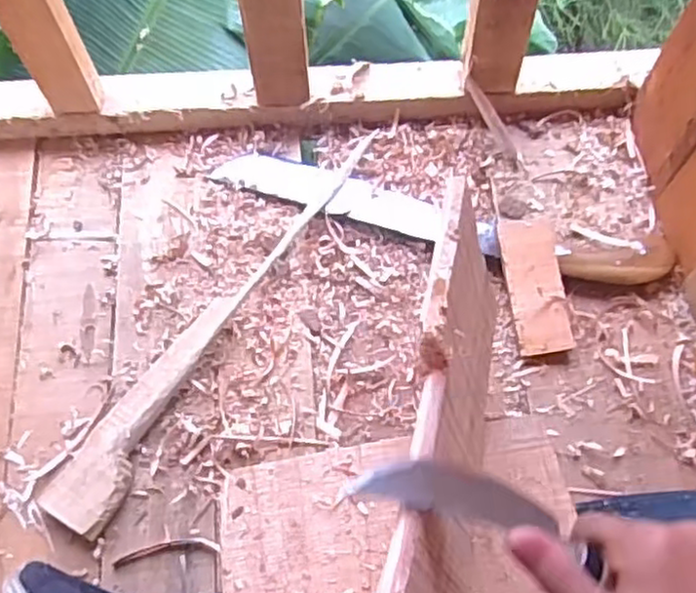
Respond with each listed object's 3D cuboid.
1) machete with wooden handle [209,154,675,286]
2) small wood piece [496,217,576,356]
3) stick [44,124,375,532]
[{"bbox_3d":[0.083,-0.075,0.666,0.429,0.025,0.069,12,67,7],"label":"machete with wooden handle"},{"bbox_3d":[0.166,-0.011,0.624,0.046,0.018,0.120,-9,80,-2],"label":"small wood piece"},{"bbox_3d":[-0.113,0.007,0.637,0.058,0.017,0.440,29,70,14],"label":"stick"}]

